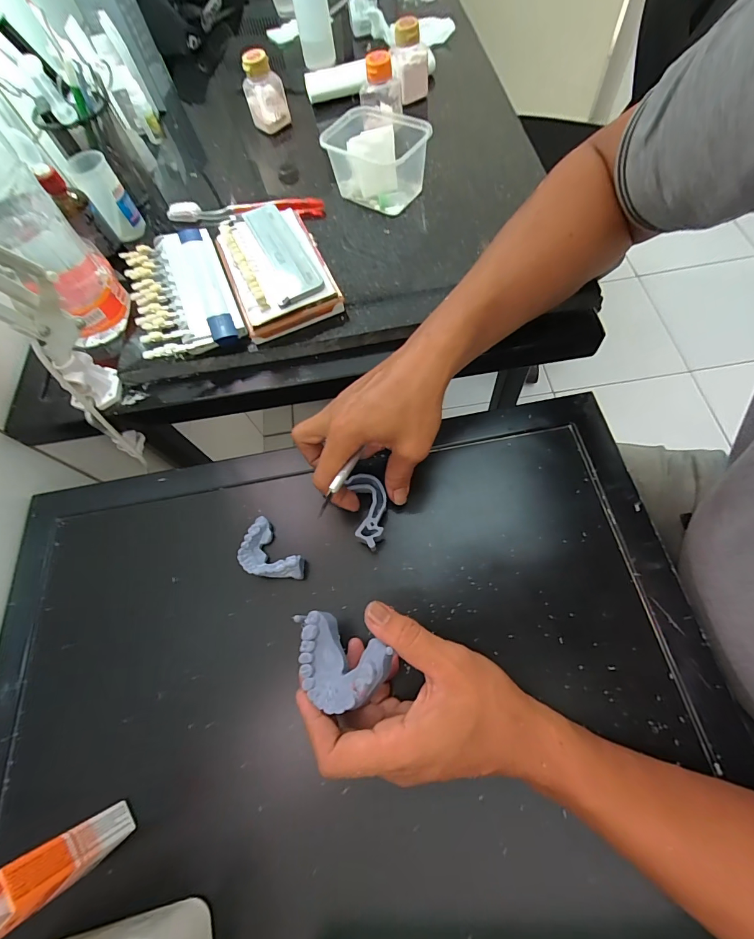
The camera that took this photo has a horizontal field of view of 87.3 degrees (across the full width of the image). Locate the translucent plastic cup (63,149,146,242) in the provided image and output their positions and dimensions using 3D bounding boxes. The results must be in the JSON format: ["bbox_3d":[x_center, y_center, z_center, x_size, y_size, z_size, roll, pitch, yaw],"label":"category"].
[{"bbox_3d":[-0.328,-0.334,0.481,0.044,0.076,0.058,-35,67,-9],"label":"translucent plastic cup"}]

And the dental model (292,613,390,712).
[{"bbox_3d":[-0.029,0.134,0.278,0.076,0.025,0.048,18,76,27],"label":"dental model"}]

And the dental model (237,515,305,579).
[{"bbox_3d":[-0.099,0.080,0.361,0.068,0.022,0.041,41,76,21],"label":"dental model"}]

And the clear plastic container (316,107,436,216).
[{"bbox_3d":[0.003,-0.339,0.437,0.106,0.059,0.085,35,74,19],"label":"clear plastic container"}]

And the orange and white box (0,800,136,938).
[{"bbox_3d":[-0.206,0.253,0.250,0.044,0.092,0.028,-34,67,-9],"label":"orange and white box"}]

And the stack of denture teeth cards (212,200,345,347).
[{"bbox_3d":[-0.106,-0.211,0.404,0.096,0.026,0.158,-23,65,-4],"label":"stack of denture teeth cards"}]

